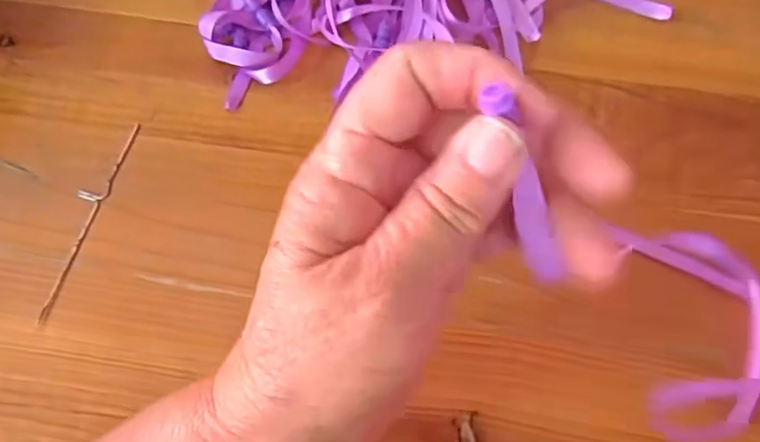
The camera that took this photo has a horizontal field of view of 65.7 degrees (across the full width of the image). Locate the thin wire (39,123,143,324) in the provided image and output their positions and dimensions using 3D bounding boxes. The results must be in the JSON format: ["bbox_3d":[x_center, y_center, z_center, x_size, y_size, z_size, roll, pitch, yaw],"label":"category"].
[{"bbox_3d":[-0.164,-0.003,0.324,0.014,0.004,0.120,14,70,6],"label":"thin wire"}]

